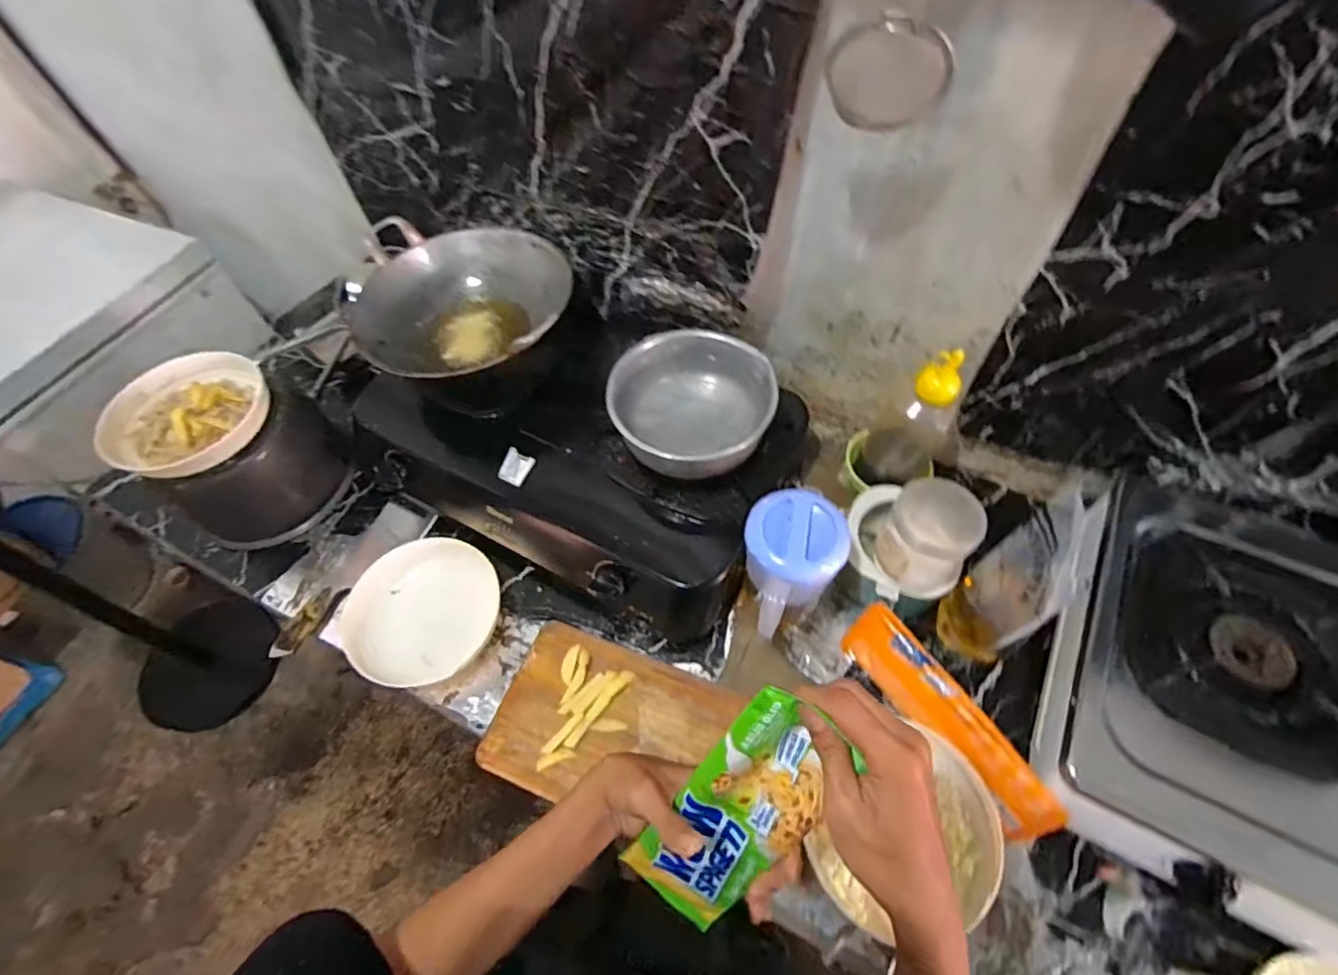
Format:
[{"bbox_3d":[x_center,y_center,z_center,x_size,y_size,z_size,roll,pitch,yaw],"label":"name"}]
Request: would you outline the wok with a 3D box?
[{"bbox_3d":[-0.275,-0.235,0.779,0.275,0.105,0.270,-5,58,1],"label":"wok"}]

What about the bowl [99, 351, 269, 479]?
[{"bbox_3d":[-0.587,-0.089,0.716,0.162,0.053,0.183,33,66,21],"label":"bowl"}]

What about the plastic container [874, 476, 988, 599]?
[{"bbox_3d":[0.277,0.056,0.622,0.092,0.130,0.074,33,66,22],"label":"plastic container"}]

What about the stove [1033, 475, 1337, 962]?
[{"bbox_3d":[0.705,0.249,0.517,0.627,0.110,0.396,25,63,18],"label":"stove"}]

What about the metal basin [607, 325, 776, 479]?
[{"bbox_3d":[0.027,-0.096,0.698,0.187,0.086,0.160,-7,58,-1],"label":"metal basin"}]

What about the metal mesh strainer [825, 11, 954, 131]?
[{"bbox_3d":[0.171,-0.320,0.455,0.090,0.078,0.016,10,59,10],"label":"metal mesh strainer"}]

